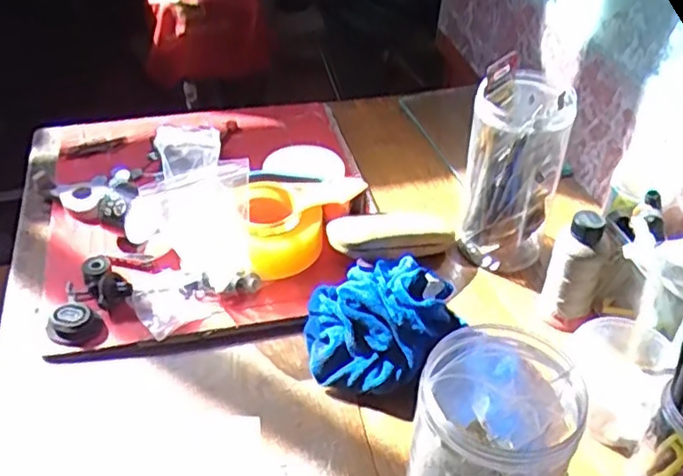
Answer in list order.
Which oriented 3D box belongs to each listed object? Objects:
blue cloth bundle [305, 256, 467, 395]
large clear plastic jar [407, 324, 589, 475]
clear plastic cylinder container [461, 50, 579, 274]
[{"bbox_3d":[0.037,0.073,0.650,0.140,0.078,0.133,-4,41,-8],"label":"blue cloth bundle"},{"bbox_3d":[0.097,0.163,0.464,0.095,0.196,0.093,2,40,-2],"label":"large clear plastic jar"},{"bbox_3d":[0.186,-0.077,0.740,0.099,0.205,0.097,12,41,11],"label":"clear plastic cylinder container"}]

